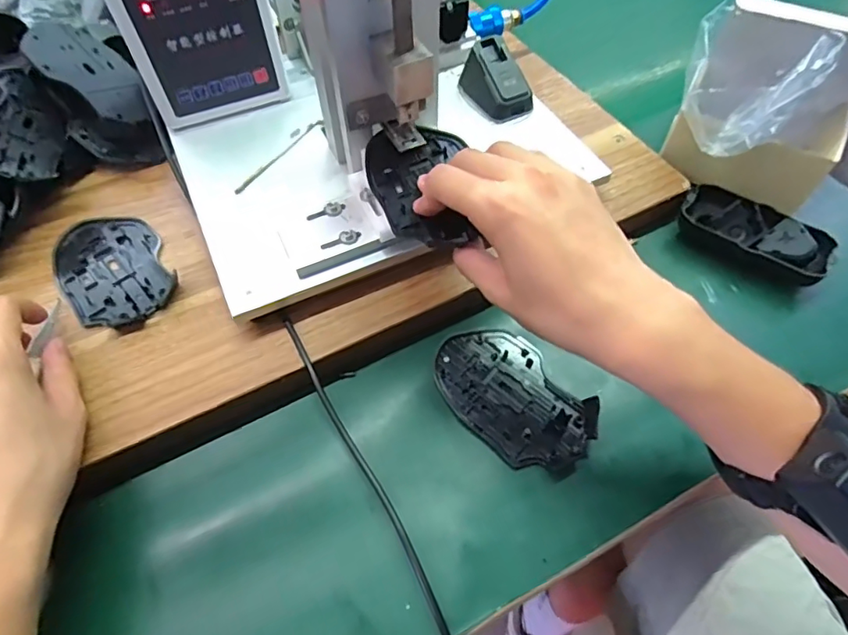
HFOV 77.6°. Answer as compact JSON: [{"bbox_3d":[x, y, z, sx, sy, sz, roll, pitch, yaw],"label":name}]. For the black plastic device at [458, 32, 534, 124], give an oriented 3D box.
[{"bbox_3d":[0.061,-0.201,0.446,0.040,0.039,0.069,-25,61,-14],"label":"black plastic device"}]

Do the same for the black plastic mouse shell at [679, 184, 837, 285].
[{"bbox_3d":[0.260,-0.064,0.421,0.109,0.029,0.054,32,64,19],"label":"black plastic mouse shell"}]

